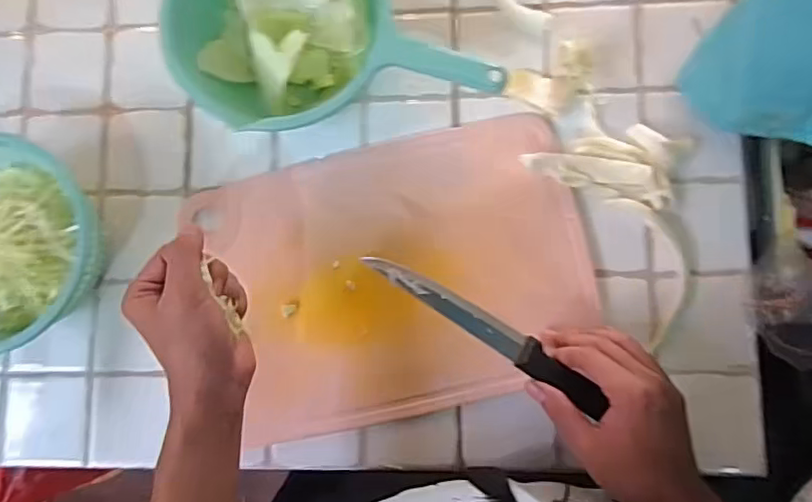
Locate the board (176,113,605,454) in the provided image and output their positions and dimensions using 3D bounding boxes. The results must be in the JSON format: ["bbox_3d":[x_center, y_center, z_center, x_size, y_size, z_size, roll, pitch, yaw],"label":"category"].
[{"bbox_3d":[-0.004,0.019,0.521,0.314,0.015,0.237,-16,82,3],"label":"board"}]

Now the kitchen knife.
[{"bbox_3d":[0.060,0.059,0.453,0.202,0.019,0.022,32,87,1],"label":"kitchen knife"}]

